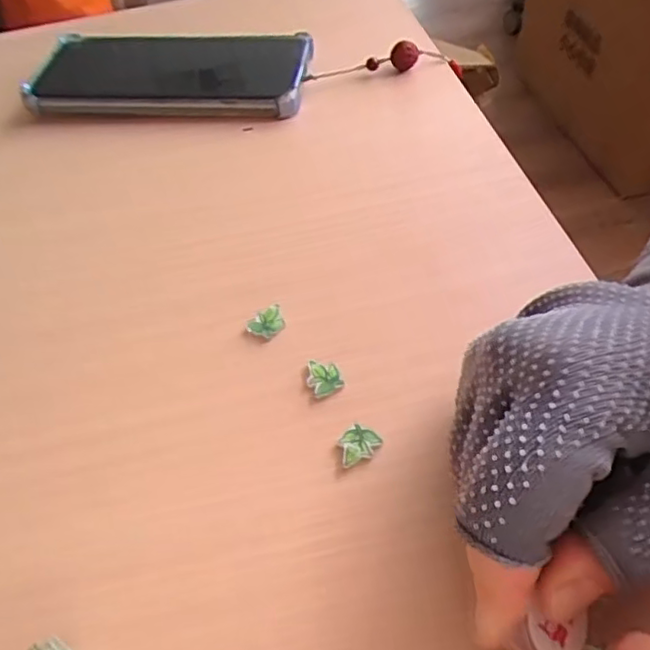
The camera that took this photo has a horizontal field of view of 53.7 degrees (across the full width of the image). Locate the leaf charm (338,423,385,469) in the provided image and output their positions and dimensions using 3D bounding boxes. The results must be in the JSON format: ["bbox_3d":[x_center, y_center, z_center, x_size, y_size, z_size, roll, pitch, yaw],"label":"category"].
[{"bbox_3d":[0.012,0.043,0.231,0.016,0.004,0.012,-22,51,-12],"label":"leaf charm"}]

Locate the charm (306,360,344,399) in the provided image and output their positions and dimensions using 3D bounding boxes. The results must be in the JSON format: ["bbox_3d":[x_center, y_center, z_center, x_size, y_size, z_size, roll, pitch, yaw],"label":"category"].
[{"bbox_3d":[-0.001,0.020,0.251,0.013,0.005,0.016,-18,50,-9],"label":"charm"}]

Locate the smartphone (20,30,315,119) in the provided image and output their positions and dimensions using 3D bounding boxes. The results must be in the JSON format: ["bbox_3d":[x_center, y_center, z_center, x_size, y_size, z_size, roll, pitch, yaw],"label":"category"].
[{"bbox_3d":[-0.102,-0.161,0.410,0.182,0.016,0.088,3,50,9],"label":"smartphone"}]

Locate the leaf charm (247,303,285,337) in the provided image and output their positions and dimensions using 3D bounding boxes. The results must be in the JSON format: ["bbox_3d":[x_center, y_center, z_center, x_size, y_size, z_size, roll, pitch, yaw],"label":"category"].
[{"bbox_3d":[-0.025,-0.001,0.271,0.015,0.006,0.013,-13,49,-5],"label":"leaf charm"}]

